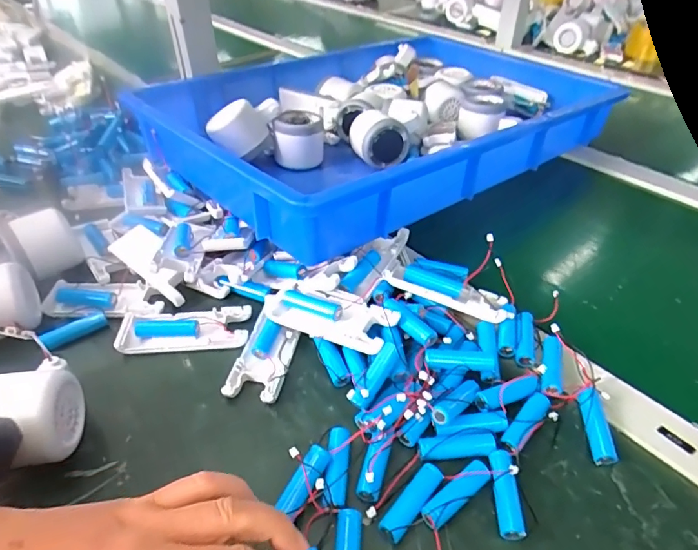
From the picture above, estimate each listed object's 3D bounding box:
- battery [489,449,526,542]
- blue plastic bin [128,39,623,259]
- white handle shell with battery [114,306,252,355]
[{"bbox_3d":[0.095,0.132,0.292,0.015,0.014,0.050,3,51,3],"label":"battery"},{"bbox_3d":[0.057,-0.223,0.625,0.566,0.088,0.389,-31,50,-30],"label":"blue plastic bin"},{"bbox_3d":[-0.137,0.045,0.400,0.106,0.013,0.038,-2,41,-2],"label":"white handle shell with battery"}]

